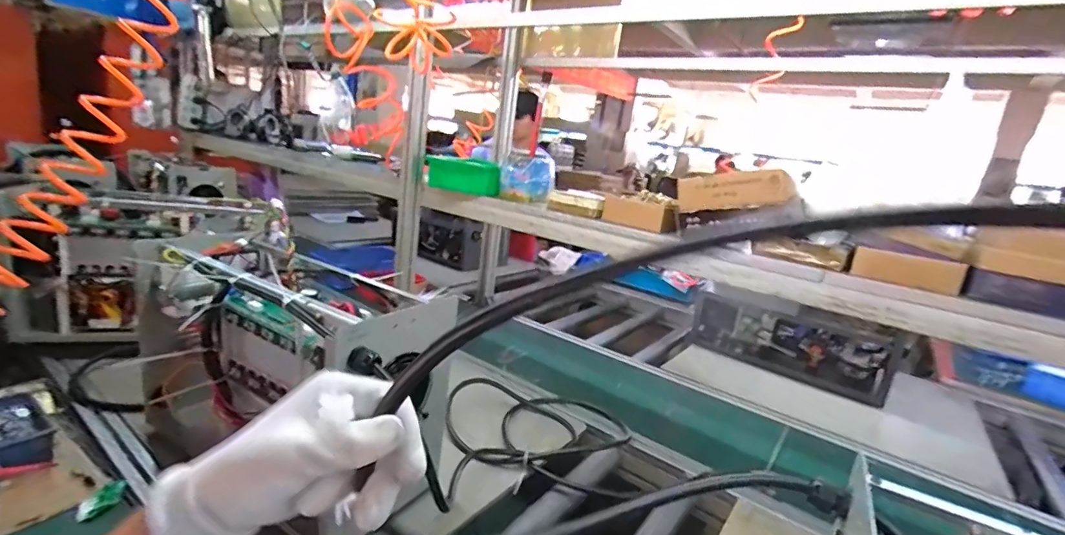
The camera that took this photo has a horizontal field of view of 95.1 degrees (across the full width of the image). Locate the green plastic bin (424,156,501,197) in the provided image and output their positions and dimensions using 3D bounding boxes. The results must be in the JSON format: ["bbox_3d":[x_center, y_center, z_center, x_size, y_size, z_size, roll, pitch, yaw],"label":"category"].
[{"bbox_3d":[-0.171,-0.222,1.195,0.183,0.075,0.069,7,13,-3],"label":"green plastic bin"}]

